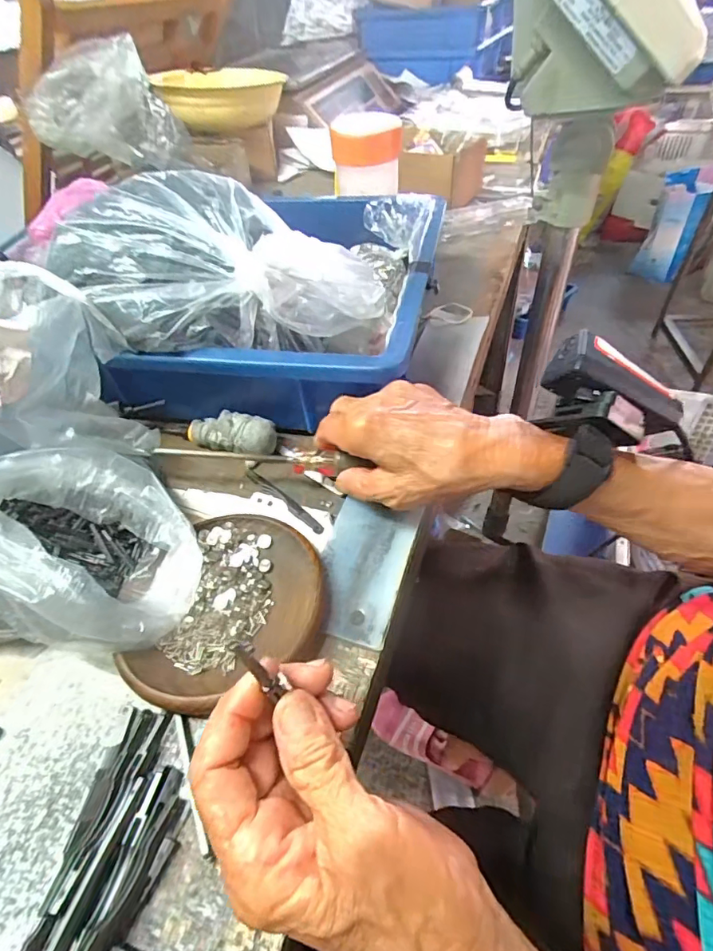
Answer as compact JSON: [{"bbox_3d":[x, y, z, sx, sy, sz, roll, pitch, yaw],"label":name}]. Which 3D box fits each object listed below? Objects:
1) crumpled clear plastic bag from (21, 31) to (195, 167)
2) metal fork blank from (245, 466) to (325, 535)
[{"bbox_3d":[-0.313,-0.453,0.621,0.166,0.111,0.128,-21,48,-13],"label":"crumpled clear plastic bag"},{"bbox_3d":[-0.051,0.017,0.343,0.011,0.004,0.081,-37,54,-26],"label":"metal fork blank"}]

